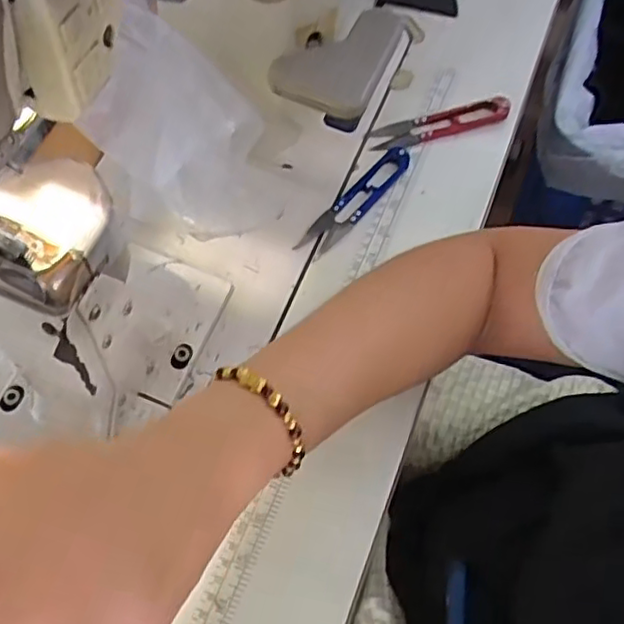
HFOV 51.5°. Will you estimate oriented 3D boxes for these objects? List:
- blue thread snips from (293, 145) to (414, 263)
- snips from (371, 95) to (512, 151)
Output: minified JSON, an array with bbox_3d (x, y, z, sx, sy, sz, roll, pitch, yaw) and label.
[{"bbox_3d":[0.034,-0.088,0.499,0.024,0.016,0.117,36,70,20],"label":"blue thread snips"},{"bbox_3d":[0.104,-0.154,0.528,0.113,0.016,0.027,-12,62,-3],"label":"snips"}]

